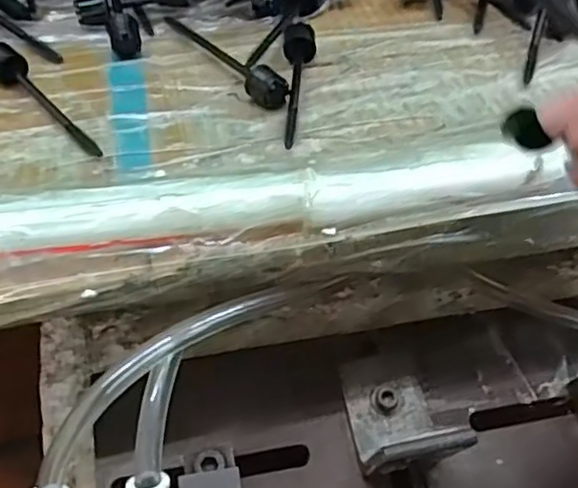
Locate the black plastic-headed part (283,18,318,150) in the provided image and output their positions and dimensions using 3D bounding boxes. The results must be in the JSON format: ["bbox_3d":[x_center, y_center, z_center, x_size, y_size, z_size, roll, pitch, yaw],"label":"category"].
[{"bbox_3d":[0.003,-0.071,0.299,0.015,0.013,0.085,3,48,1],"label":"black plastic-headed part"}]

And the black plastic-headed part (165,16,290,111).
[{"bbox_3d":[-0.032,-0.089,0.315,0.013,0.012,0.086,-32,56,-27],"label":"black plastic-headed part"}]

